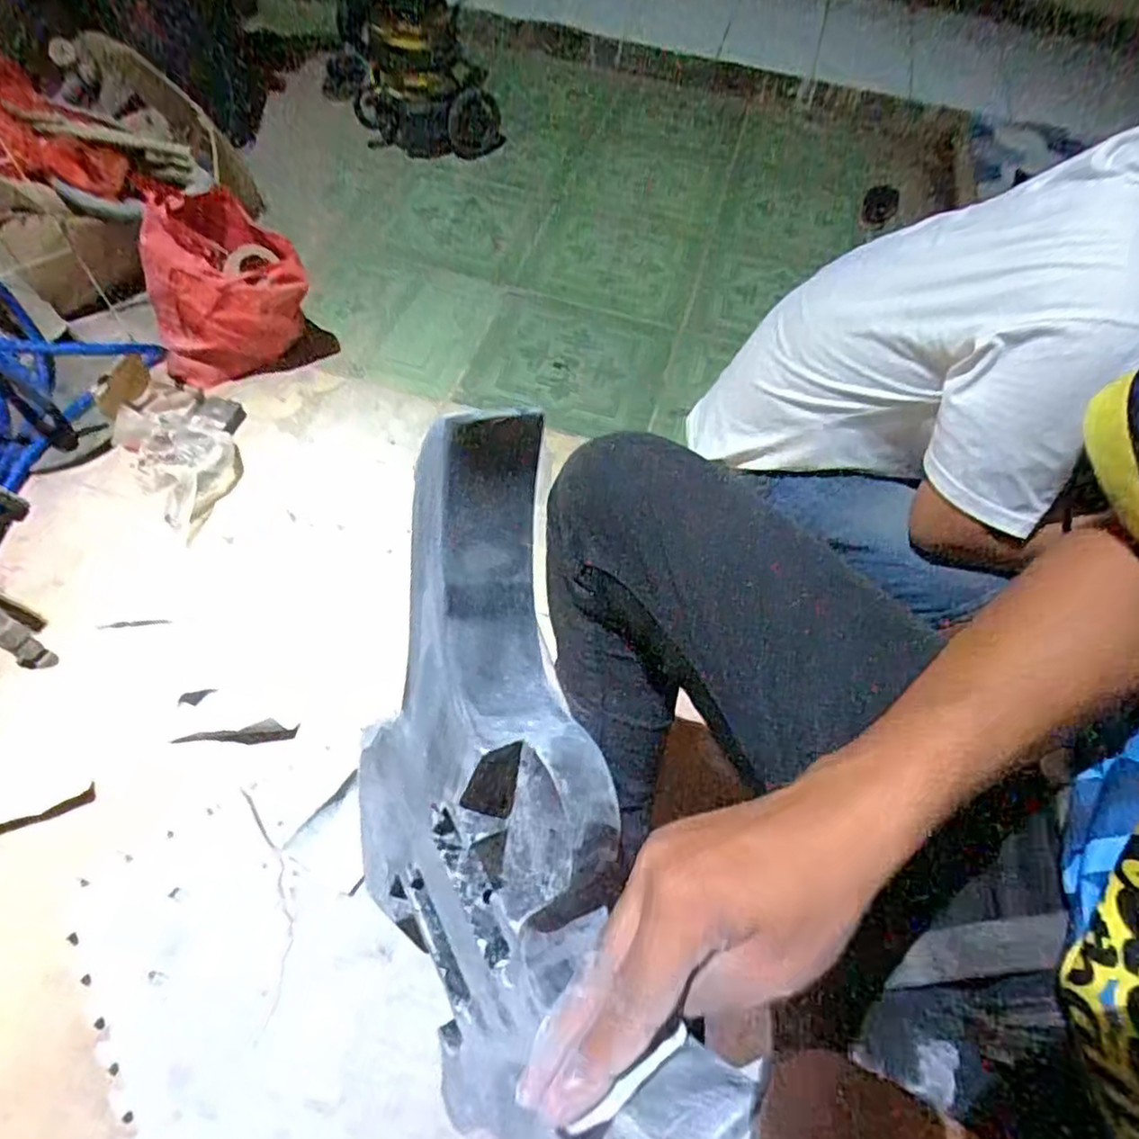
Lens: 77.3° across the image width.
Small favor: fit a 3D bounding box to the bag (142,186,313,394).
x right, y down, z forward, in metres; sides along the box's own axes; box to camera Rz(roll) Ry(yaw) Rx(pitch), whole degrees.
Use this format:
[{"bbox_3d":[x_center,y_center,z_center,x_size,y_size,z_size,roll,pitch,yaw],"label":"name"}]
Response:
[{"bbox_3d":[-0.611,-0.504,1.254,0.253,0.252,0.189,-22,61,-19],"label":"bag"}]

